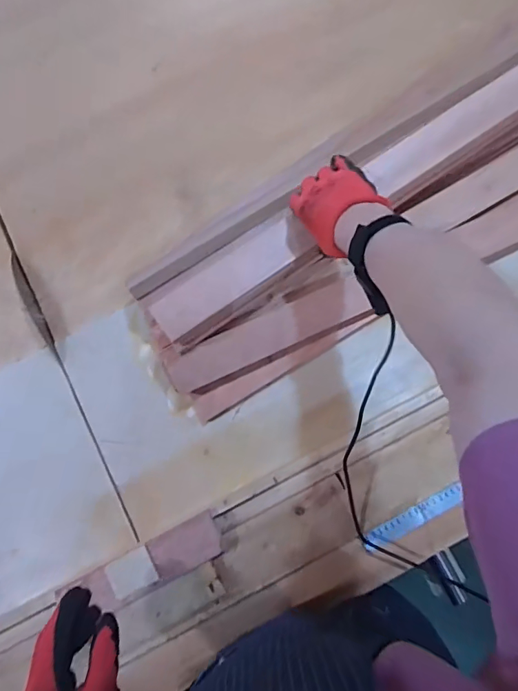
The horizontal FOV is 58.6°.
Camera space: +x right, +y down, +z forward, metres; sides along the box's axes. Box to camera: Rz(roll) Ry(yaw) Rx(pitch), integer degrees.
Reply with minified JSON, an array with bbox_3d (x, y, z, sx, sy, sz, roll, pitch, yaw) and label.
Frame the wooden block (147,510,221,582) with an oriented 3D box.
[{"bbox_3d":[-0.094,0.261,0.603,0.089,0.012,0.054,-27,80,-2],"label":"wooden block"}]

